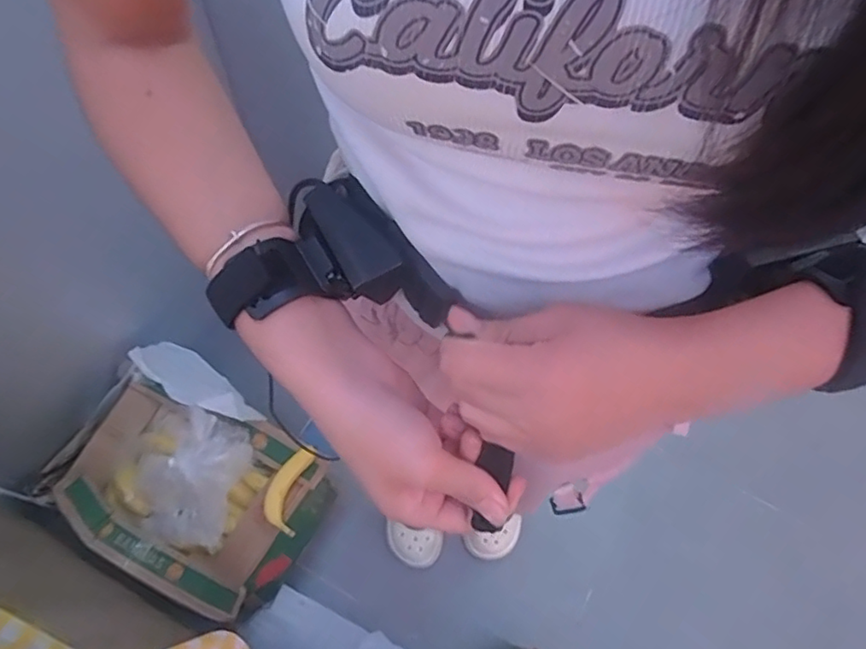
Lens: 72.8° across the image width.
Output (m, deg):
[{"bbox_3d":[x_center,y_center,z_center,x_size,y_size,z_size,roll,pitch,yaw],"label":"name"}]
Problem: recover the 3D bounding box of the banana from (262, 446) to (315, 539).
[{"bbox_3d":[-0.267,0.303,1.083,0.066,0.032,0.153,12,66,3],"label":"banana"}]

